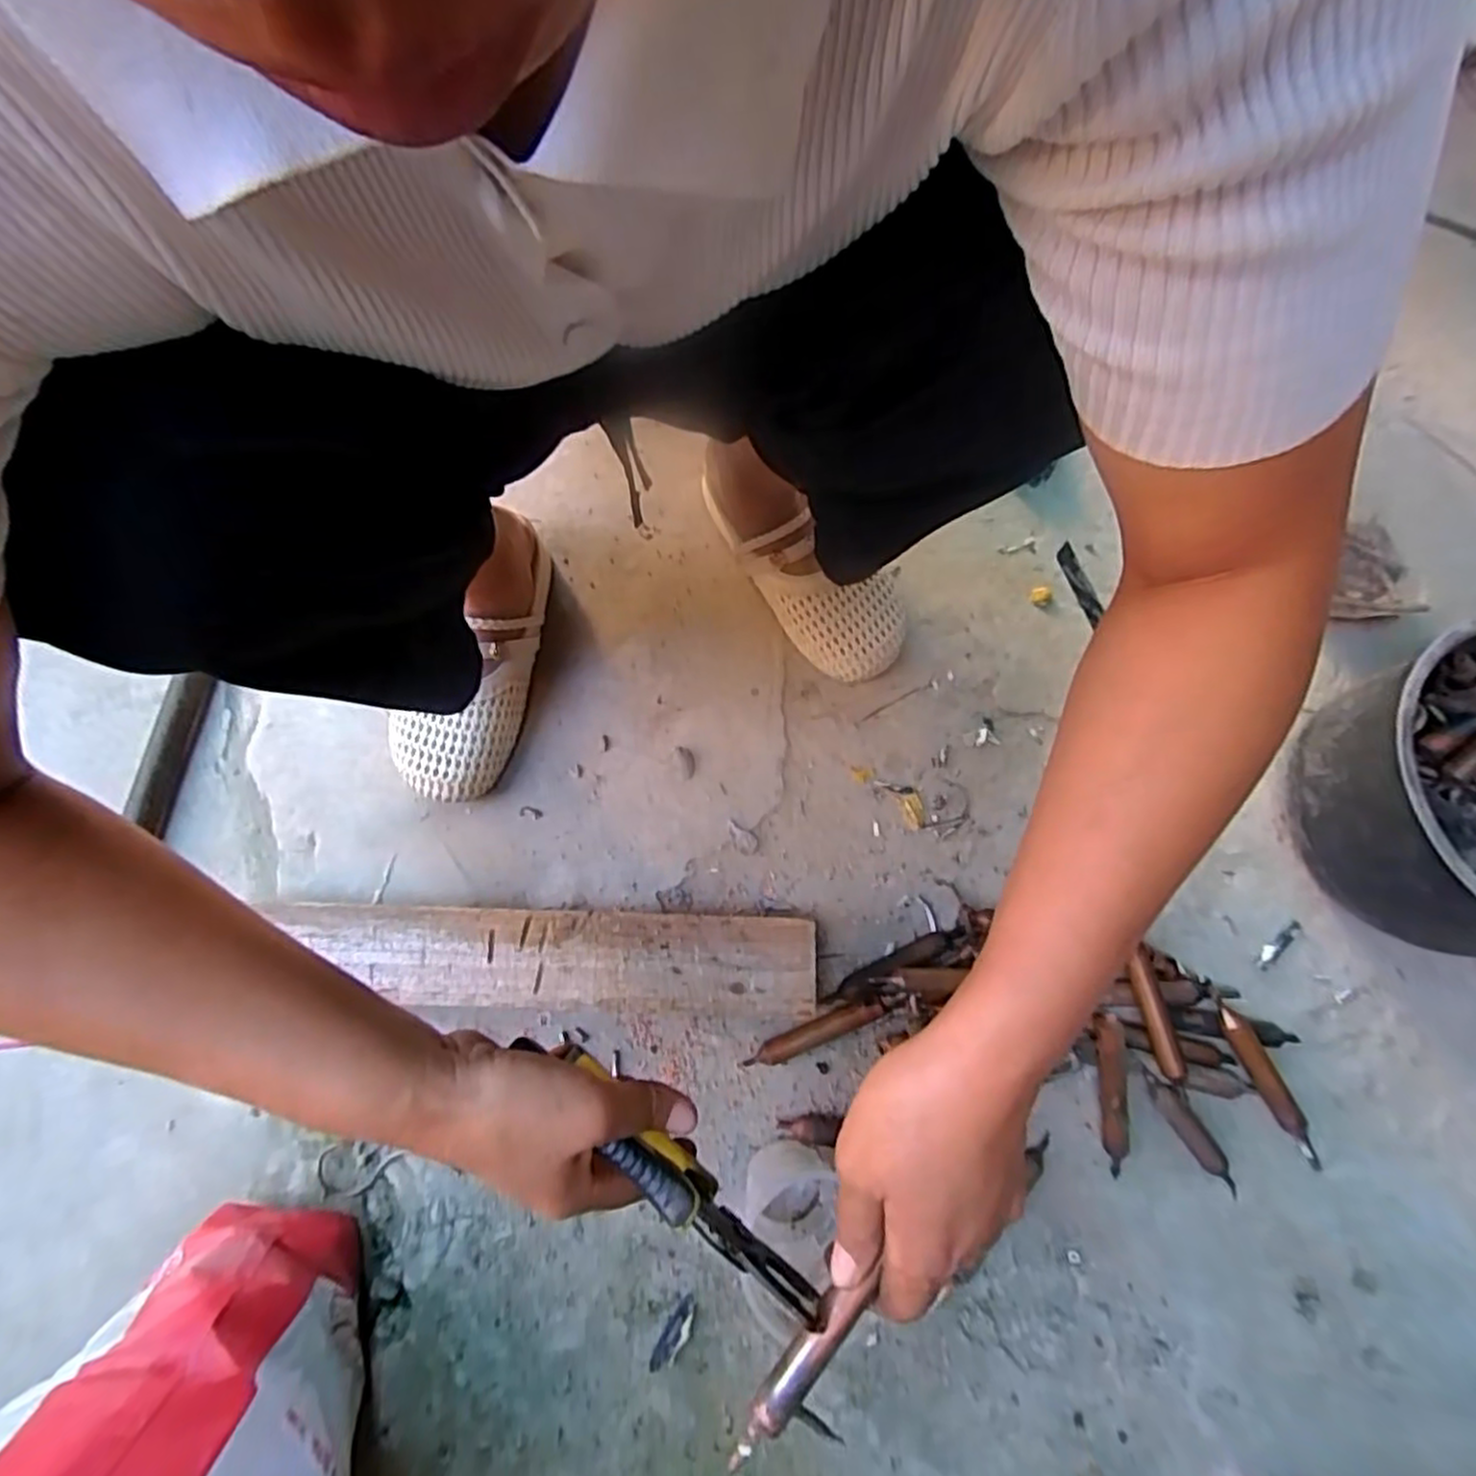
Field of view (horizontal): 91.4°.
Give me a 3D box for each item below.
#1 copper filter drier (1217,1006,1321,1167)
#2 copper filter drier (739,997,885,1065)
[{"bbox_3d":[0.398,0.258,0.539,0.020,0.017,0.132,-31,89,-7],"label":"copper filter drier"},{"bbox_3d":[0.058,0.229,0.559,0.110,0.019,0.019,-24,76,-5],"label":"copper filter drier"}]

